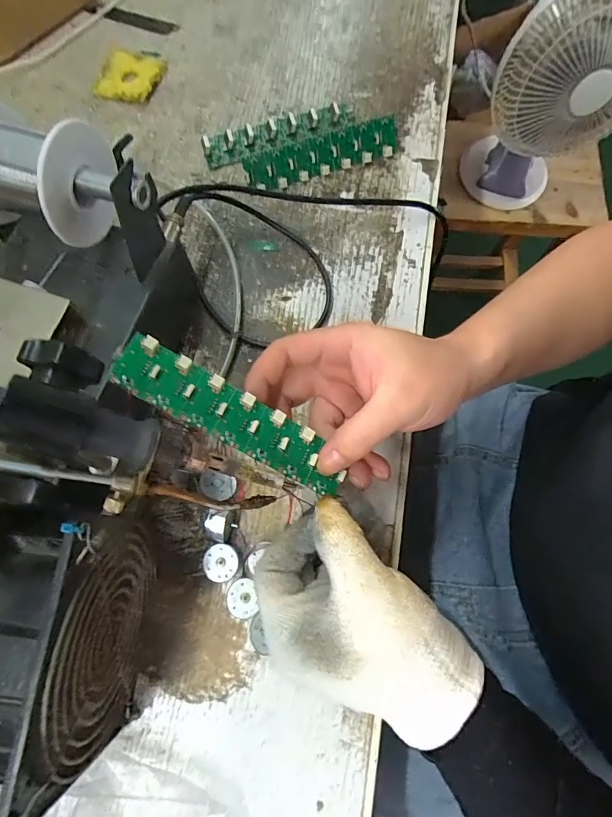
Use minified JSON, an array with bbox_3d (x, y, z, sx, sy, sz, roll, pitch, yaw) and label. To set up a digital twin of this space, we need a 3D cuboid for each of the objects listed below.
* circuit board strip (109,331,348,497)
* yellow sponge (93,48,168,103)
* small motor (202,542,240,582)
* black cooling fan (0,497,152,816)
[{"bbox_3d":[-0.038,0.006,0.238,0.136,0.006,0.030,32,75,-12],"label":"circuit board strip"},{"bbox_3d":[-0.173,-0.326,0.419,0.065,0.008,0.058,19,74,6],"label":"yellow sponge"},{"bbox_3d":[-0.055,0.102,0.285,0.022,0.014,0.023,0,73,0],"label":"small motor"},{"bbox_3d":[-0.118,0.117,0.223,0.050,0.120,0.123,8,73,1],"label":"black cooling fan"}]

